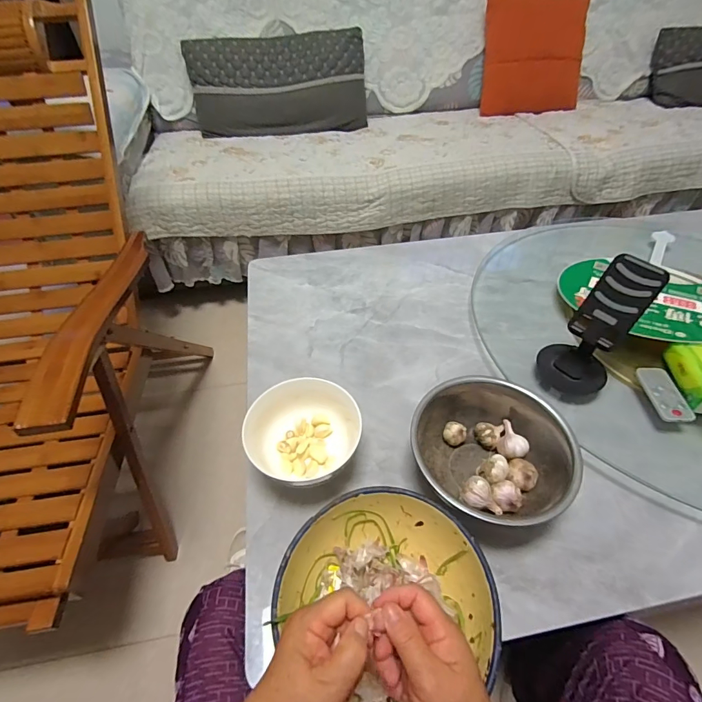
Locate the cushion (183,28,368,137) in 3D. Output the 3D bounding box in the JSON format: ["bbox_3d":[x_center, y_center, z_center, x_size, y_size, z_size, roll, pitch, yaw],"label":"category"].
[{"bbox_3d":[-0.258,-0.957,1.409,0.625,0.311,0.100,-8,26,-2],"label":"cushion"}]

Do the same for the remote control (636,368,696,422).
[{"bbox_3d":[0.428,0.057,0.530,0.038,0.009,0.082,-2,52,5],"label":"remote control"}]

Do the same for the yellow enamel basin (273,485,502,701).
[{"bbox_3d":[0.032,0.230,0.366,0.178,0.072,0.181,-1,48,1],"label":"yellow enamel basin"}]

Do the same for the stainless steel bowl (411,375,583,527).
[{"bbox_3d":[0.159,0.115,0.467,0.173,0.074,0.167,-1,48,1],"label":"stainless steel bowl"}]

